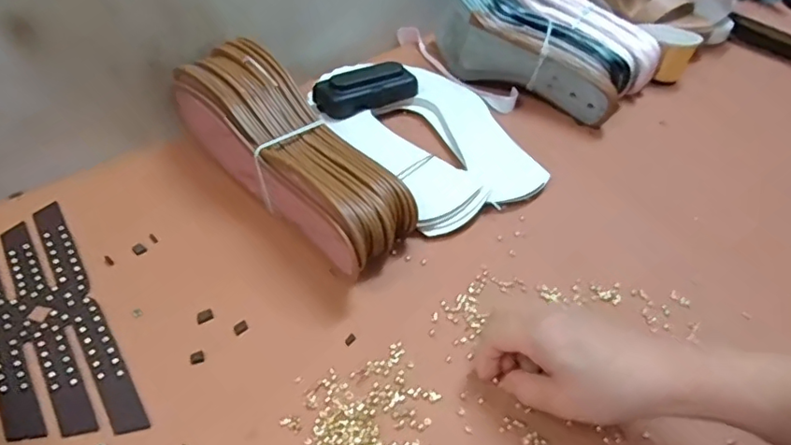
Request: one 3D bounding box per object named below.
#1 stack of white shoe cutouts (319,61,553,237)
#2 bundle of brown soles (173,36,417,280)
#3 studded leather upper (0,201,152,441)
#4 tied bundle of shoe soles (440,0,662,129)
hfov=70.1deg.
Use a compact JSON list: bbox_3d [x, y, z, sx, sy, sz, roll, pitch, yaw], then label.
[{"bbox_3d":[0.035,-0.084,0.548,0.142,0.026,0.210,-20,49,-24],"label":"stack of white shoe cutouts"},{"bbox_3d":[-0.086,-0.054,0.470,0.081,0.084,0.241,-32,55,-33],"label":"bundle of brown soles"},{"bbox_3d":[-0.240,0.066,0.385,0.068,0.004,0.211,-24,51,-27],"label":"studded leather upper"},{"bbox_3d":[0.185,-0.220,0.664,0.236,0.087,0.219,27,48,21],"label":"tied bundle of shoe soles"}]

